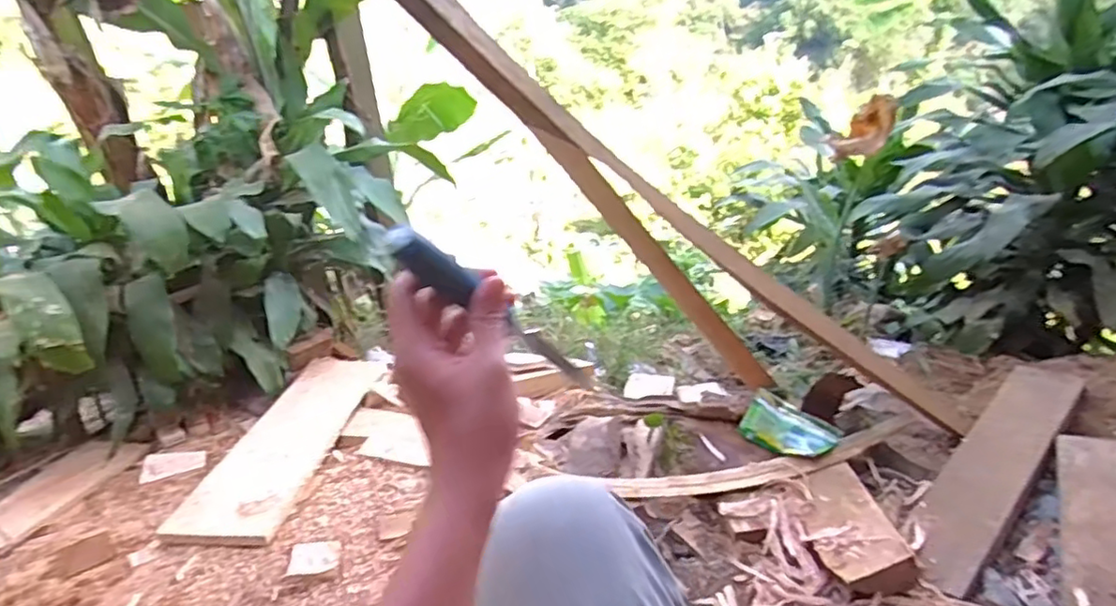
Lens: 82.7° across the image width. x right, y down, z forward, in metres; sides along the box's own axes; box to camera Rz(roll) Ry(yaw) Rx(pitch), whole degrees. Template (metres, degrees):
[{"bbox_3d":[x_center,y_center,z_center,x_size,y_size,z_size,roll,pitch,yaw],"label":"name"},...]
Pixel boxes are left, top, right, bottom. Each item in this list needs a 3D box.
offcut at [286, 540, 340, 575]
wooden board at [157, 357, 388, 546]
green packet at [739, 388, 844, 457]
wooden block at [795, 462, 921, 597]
[{"bbox_3d":[-0.383,0.401,0.999,0.075,0.007,0.055,-5,32,-7],"label":"offcut"},{"bbox_3d":[-0.550,0.268,1.318,0.216,0.019,0.634,-1,21,6],"label":"wooden board"},{"bbox_3d":[0.458,0.245,1.250,0.169,0.050,0.093,24,39,33],"label":"green packet"},{"bbox_3d":[0.465,0.359,1.029,0.125,0.055,0.244,-22,16,6],"label":"wooden block"}]

